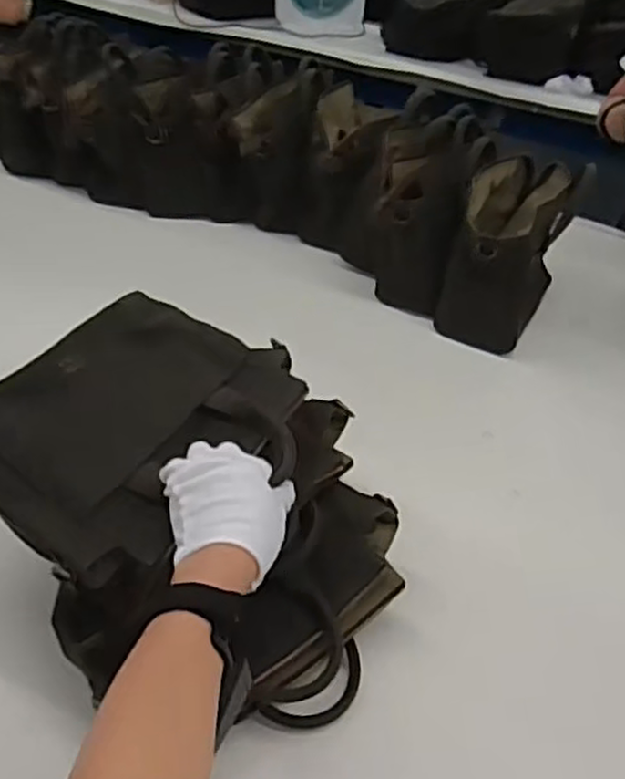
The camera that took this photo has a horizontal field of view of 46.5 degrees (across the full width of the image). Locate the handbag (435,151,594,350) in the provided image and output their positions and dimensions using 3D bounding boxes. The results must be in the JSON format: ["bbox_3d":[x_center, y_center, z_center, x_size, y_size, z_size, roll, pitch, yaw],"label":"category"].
[{"bbox_3d":[0.298,-0.215,1.071,0.145,0.212,0.266,23,42,20],"label":"handbag"}]

